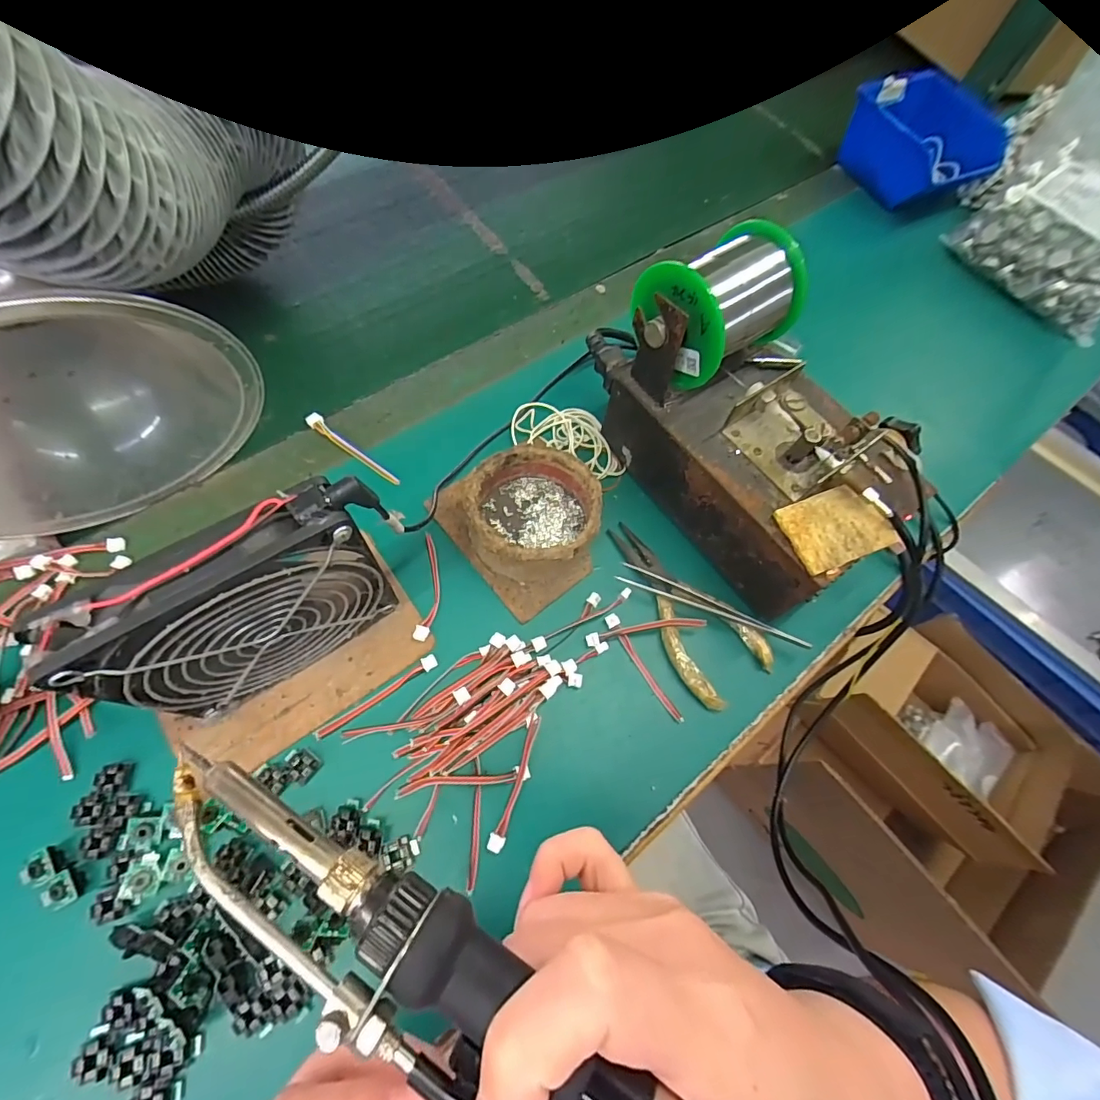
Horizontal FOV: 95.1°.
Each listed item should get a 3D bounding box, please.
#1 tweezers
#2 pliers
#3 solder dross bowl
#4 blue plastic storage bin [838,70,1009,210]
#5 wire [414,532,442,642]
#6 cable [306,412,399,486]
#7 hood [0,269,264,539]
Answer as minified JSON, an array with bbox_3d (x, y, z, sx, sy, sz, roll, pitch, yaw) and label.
[{"bbox_3d":[0.104,0.037,0.327,0.123,0.010,0.014,22,65,7],"label":"tweezers"},{"bbox_3d":[0.090,0.034,0.332,0.060,0.010,0.132,-23,68,-14],"label":"pliers"},{"bbox_3d":[-0.010,-0.024,0.329,0.079,0.039,0.083,2,67,-5],"label":"solder dross bowl"},{"bbox_3d":[0.386,-0.425,0.530,0.103,0.064,0.136,-26,68,-15],"label":"blue plastic storage bin"},{"bbox_3d":[-0.076,0.022,0.323,0.013,0.005,0.072,1,64,-3],"label":"wire"},{"bbox_3d":[-0.142,-0.072,0.358,0.085,0.005,0.011,38,67,14],"label":"cable"},{"bbox_3d":[-0.259,-0.089,0.276,0.167,0.151,0.112,-31,72,-18],"label":"hood"}]

